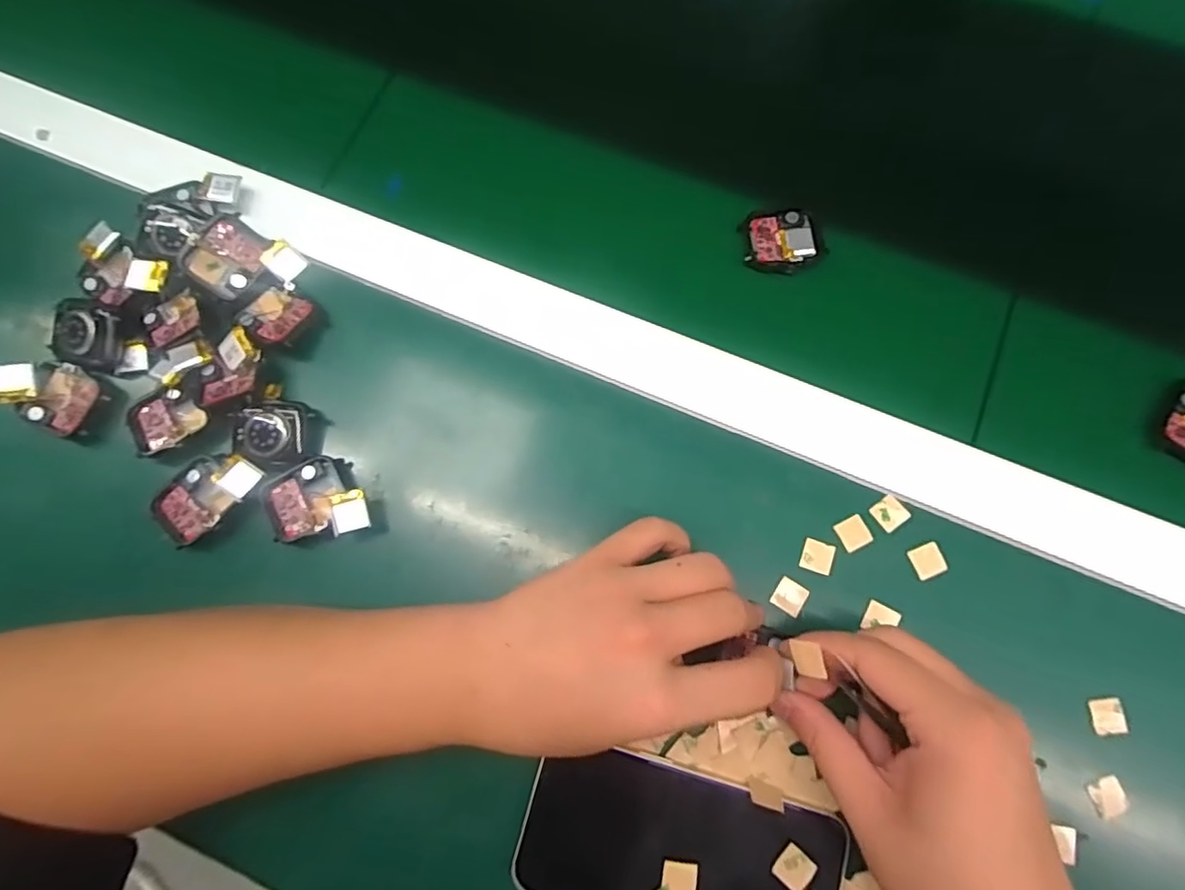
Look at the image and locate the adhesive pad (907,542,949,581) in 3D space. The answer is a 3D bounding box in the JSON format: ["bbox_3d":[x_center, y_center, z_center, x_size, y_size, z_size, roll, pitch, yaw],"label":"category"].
[{"bbox_3d":[0.172,0.059,0.300,0.017,0.004,0.016,-24,78,-4],"label":"adhesive pad"}]

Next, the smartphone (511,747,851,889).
[{"bbox_3d":[0.041,0.189,0.269,0.144,0.008,0.073,15,78,4],"label":"smartphone"}]

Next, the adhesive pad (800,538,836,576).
[{"bbox_3d":[0.117,0.057,0.301,0.015,0.004,0.016,20,79,5],"label":"adhesive pad"}]

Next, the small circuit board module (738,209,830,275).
[{"bbox_3d":[0.111,-0.119,0.342,0.045,0.007,0.036,-3,77,0],"label":"small circuit board module"}]

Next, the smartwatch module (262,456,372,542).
[{"bbox_3d":[-0.145,0.029,0.309,0.052,0.013,0.043,-15,72,2],"label":"smartwatch module"}]

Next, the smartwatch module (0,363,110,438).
[{"bbox_3d":[-0.296,-0.027,0.318,0.049,0.019,0.036,13,78,6],"label":"smartwatch module"}]

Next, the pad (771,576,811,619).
[{"bbox_3d":[0.101,0.078,0.301,0.015,0.007,0.016,34,80,8],"label":"pad"}]

